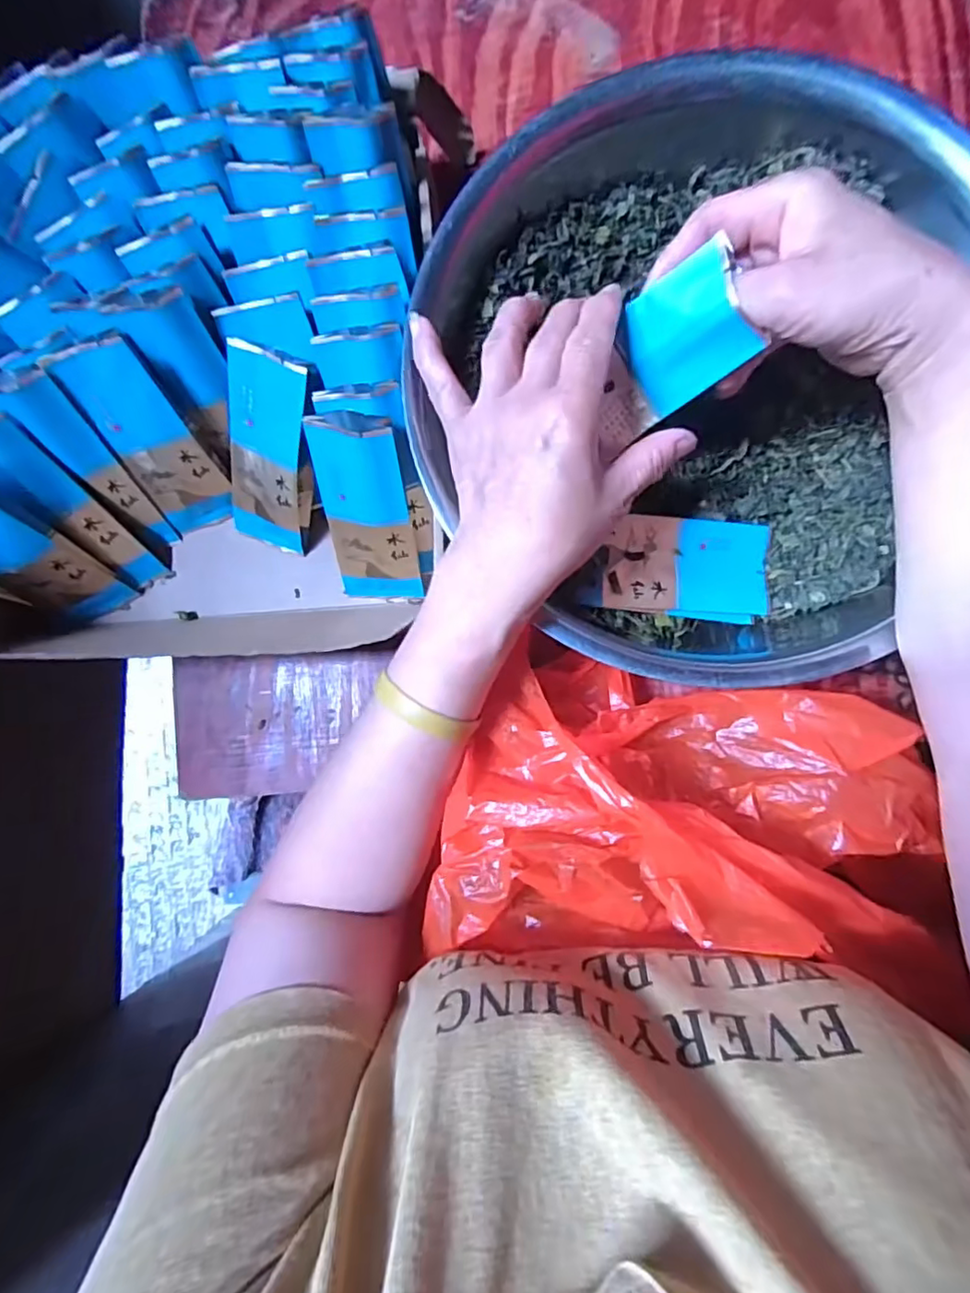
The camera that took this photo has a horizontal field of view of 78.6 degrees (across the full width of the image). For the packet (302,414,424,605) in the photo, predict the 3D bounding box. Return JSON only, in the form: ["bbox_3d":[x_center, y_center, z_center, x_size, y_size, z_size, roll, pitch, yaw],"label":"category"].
[{"bbox_3d":[-0.072,-0.079,0.369,0.054,0.126,0.023,1,46,3],"label":"packet"}]

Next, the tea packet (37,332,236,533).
[{"bbox_3d":[-0.207,-0.128,0.376,0.049,0.125,0.012,-18,47,2],"label":"tea packet"}]

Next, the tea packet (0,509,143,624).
[{"bbox_3d":[-0.293,-0.056,0.372,0.061,0.138,0.024,-42,53,14],"label":"tea packet"}]

